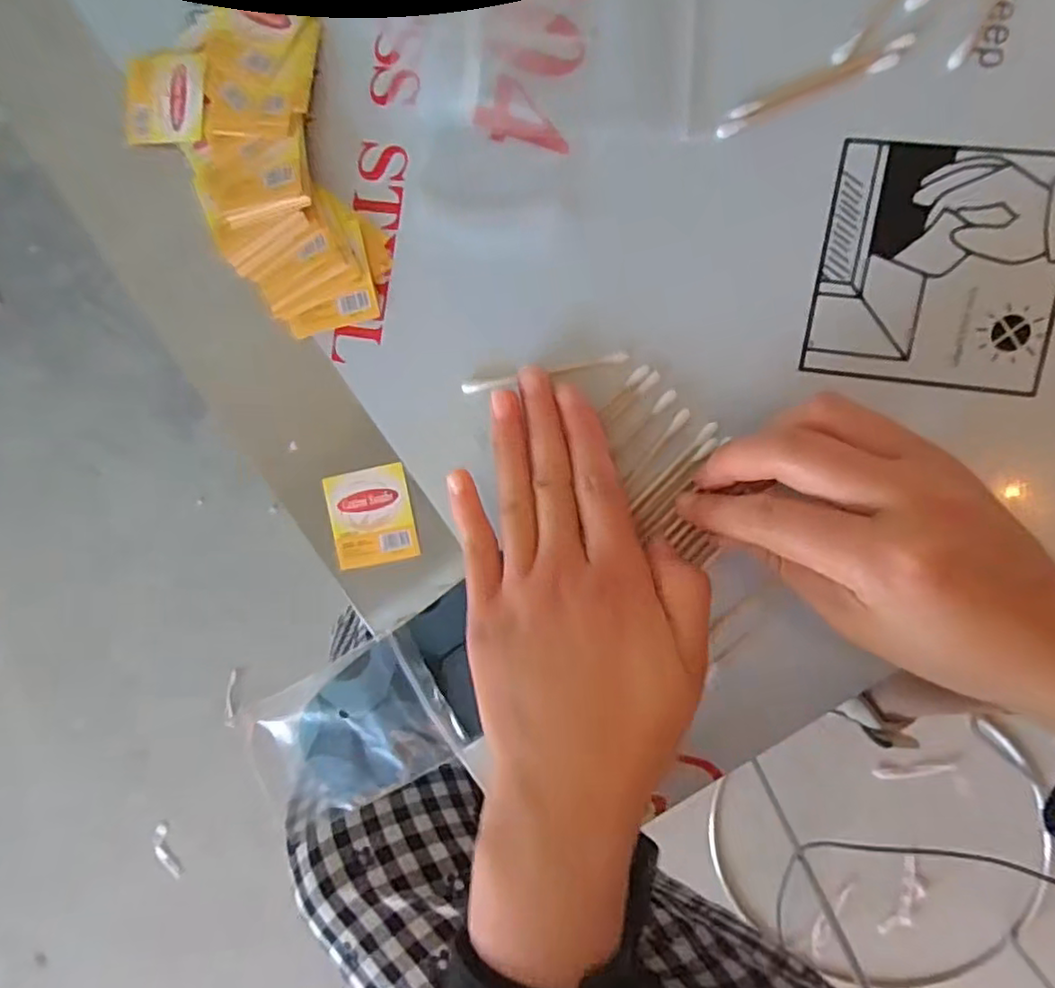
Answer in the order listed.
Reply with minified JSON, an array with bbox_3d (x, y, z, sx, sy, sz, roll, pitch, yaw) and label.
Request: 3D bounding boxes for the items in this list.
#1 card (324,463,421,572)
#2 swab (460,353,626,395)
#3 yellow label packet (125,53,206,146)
[{"bbox_3d":[-0.072,0.011,0.291,0.038,0.005,0.043,-12,93,8],"label":"card"},{"bbox_3d":[0.007,-0.051,0.267,0.070,0.008,0.004,-11,93,8],"label":"swab"},{"bbox_3d":[-0.164,-0.179,0.289,0.043,0.009,0.037,6,95,7],"label":"yellow label packet"}]

